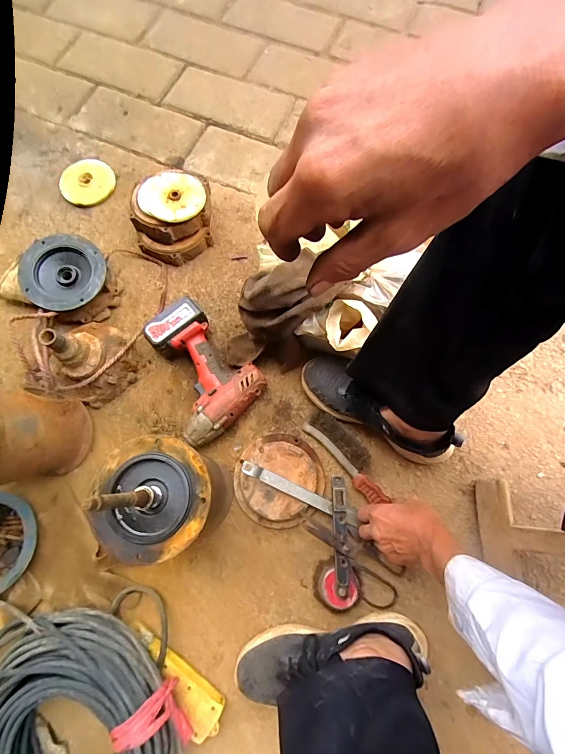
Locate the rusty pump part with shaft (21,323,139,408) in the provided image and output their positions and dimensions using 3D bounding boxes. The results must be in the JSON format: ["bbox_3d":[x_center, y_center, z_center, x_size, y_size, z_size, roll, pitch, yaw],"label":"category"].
[{"bbox_3d":[-0.354,-0.037,0.629,0.155,0.148,0.154,25,78,7],"label":"rusty pump part with shaft"}]

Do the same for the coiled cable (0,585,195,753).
[{"bbox_3d":[-0.369,0.492,0.511,0.471,0.107,0.322,-3,74,1],"label":"coiled cable"}]

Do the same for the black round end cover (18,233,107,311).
[{"bbox_3d":[-0.406,-0.193,0.679,0.147,0.029,0.143,0,76,1],"label":"black round end cover"}]

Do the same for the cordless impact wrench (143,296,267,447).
[{"bbox_3d":[-0.148,-0.014,0.653,0.145,0.080,0.223,-42,79,-9],"label":"cordless impact wrench"}]

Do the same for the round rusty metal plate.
[{"bbox_3d":[-0.007,0.174,0.622,0.148,0.035,0.150,0,76,1],"label":"round rusty metal plate"}]

